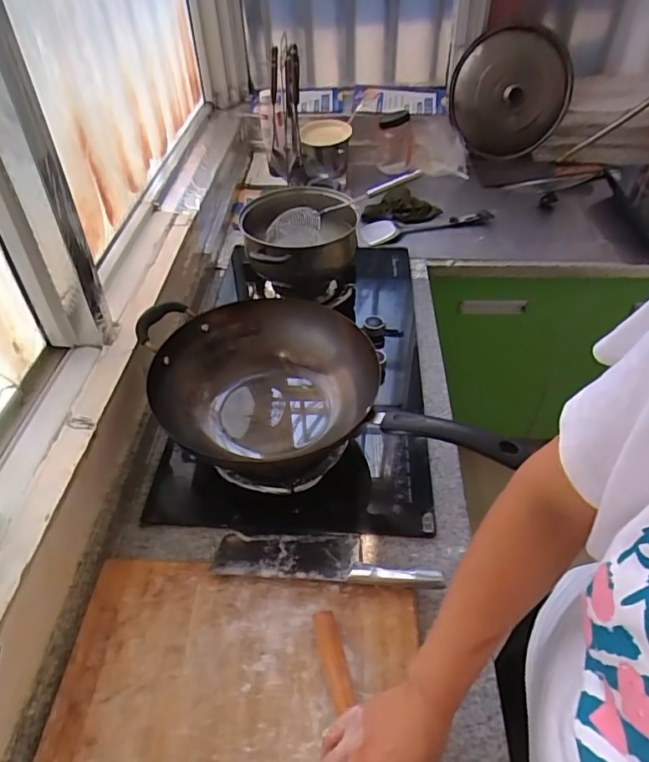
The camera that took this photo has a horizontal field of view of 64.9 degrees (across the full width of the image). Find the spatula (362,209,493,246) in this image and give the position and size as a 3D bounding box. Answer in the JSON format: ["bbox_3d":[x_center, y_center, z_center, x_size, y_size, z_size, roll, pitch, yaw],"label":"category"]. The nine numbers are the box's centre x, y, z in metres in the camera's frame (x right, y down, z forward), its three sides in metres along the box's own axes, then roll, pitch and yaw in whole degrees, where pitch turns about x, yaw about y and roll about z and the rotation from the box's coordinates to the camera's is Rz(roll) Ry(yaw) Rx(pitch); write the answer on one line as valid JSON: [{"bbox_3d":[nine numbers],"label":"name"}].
[{"bbox_3d":[0.250,-0.393,1.269,0.342,0.030,0.075,-14,47,-11],"label":"spatula"}]

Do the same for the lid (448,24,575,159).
[{"bbox_3d":[0.518,-0.807,1.433,0.356,0.314,0.075,-7,34,-5],"label":"lid"}]

